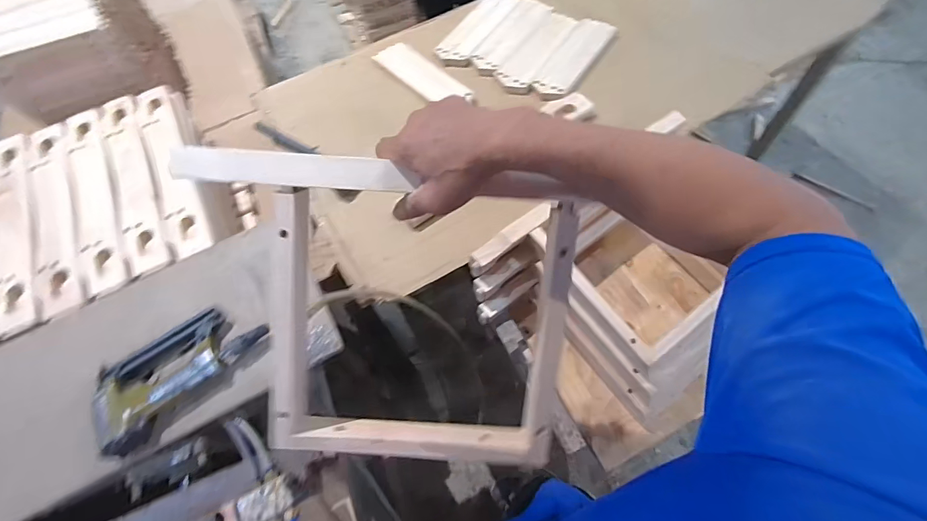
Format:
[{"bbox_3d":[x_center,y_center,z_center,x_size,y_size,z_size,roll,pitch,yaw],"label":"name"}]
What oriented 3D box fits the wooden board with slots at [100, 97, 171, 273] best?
[{"bbox_3d":[-0.655,-0.169,0.839,0.073,0.017,0.462,-26,63,-10],"label":"wooden board with slots"}]

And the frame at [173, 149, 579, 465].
[{"bbox_3d":[-0.077,0.059,0.435,0.354,0.041,0.314,3,104,-2],"label":"frame"}]

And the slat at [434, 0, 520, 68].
[{"bbox_3d":[0.030,-0.607,1.105,0.100,0.017,0.274,27,67,17],"label":"slat"}]

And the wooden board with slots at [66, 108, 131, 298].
[{"bbox_3d":[-0.717,-0.134,0.819,0.077,0.023,0.449,-27,63,-10],"label":"wooden board with slots"}]

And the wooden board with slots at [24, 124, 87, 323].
[{"bbox_3d":[-0.784,-0.096,0.806,0.078,0.019,0.444,-25,63,-9],"label":"wooden board with slots"}]

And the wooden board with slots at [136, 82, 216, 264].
[{"bbox_3d":[-0.591,-0.206,0.847,0.072,0.024,0.473,-27,63,-10],"label":"wooden board with slots"}]

